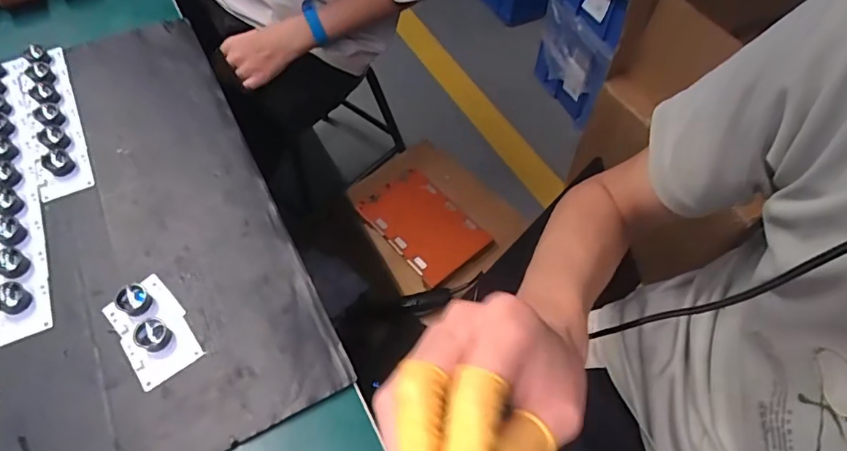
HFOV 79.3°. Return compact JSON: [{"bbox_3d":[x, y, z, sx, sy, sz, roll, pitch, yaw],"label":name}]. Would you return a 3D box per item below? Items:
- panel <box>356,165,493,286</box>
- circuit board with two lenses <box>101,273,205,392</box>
[{"bbox_3d":[0.001,-0.005,1.053,0.160,0.016,0.239,-38,65,-23],"label":"panel"},{"bbox_3d":[-0.203,0.073,0.378,0.046,0.020,0.082,-32,64,-22],"label":"circuit board with two lenses"}]

